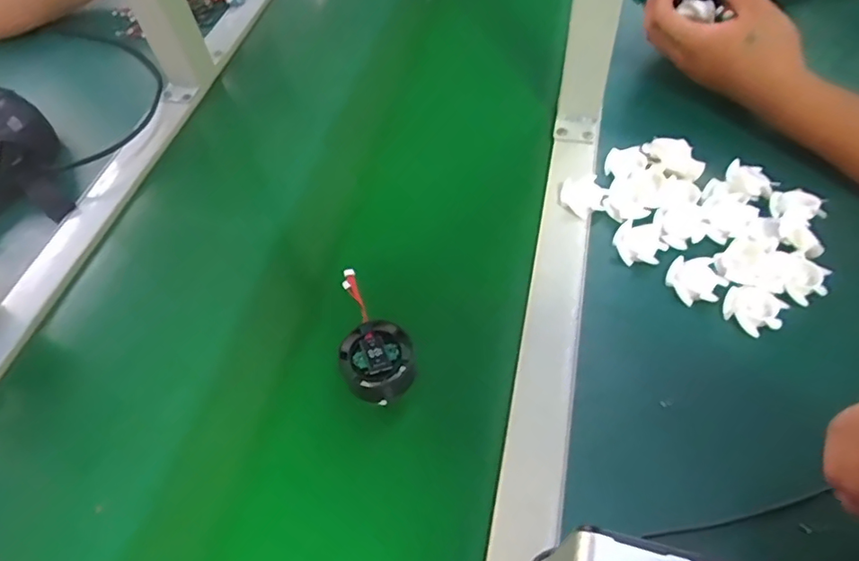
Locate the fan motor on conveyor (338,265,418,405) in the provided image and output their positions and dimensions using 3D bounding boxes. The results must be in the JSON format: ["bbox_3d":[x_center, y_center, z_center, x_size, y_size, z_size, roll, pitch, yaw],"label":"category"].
[{"bbox_3d":[-0.050,0.042,0.415,0.052,0.028,0.100,-28,57,-14],"label":"fan motor on conveyor"}]

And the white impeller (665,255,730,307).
[{"bbox_3d":[0.207,-0.001,0.434,0.037,0.013,0.037,-3,55,4],"label":"white impeller"}]

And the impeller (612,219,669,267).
[{"bbox_3d":[0.174,-0.031,0.459,0.040,0.011,0.037,-3,55,4],"label":"impeller"}]

